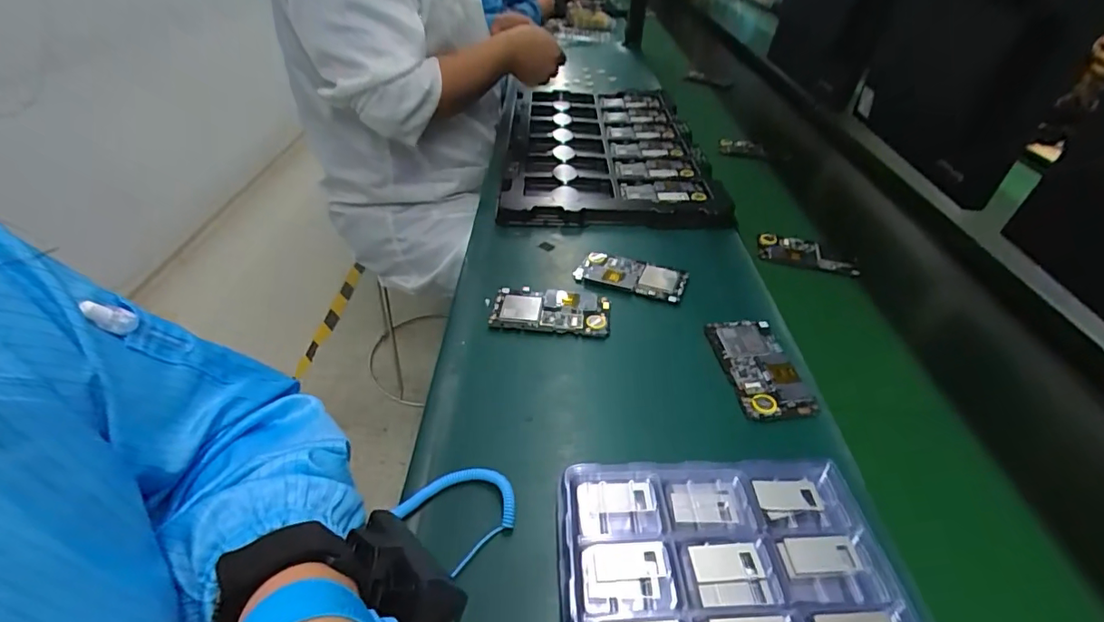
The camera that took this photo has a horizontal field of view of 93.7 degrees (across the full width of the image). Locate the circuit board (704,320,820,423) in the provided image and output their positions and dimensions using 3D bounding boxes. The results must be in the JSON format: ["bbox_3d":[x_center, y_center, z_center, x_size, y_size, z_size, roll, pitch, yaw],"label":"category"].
[{"bbox_3d":[0.199,0.052,0.500,0.065,0.005,0.125,-1,40,-5],"label":"circuit board"}]

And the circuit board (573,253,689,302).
[{"bbox_3d":[0.095,-0.045,0.614,0.125,0.011,0.057,16,41,14],"label":"circuit board"}]

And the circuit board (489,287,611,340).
[{"bbox_3d":[-0.001,-0.005,0.566,0.127,0.011,0.074,5,40,2],"label":"circuit board"}]

